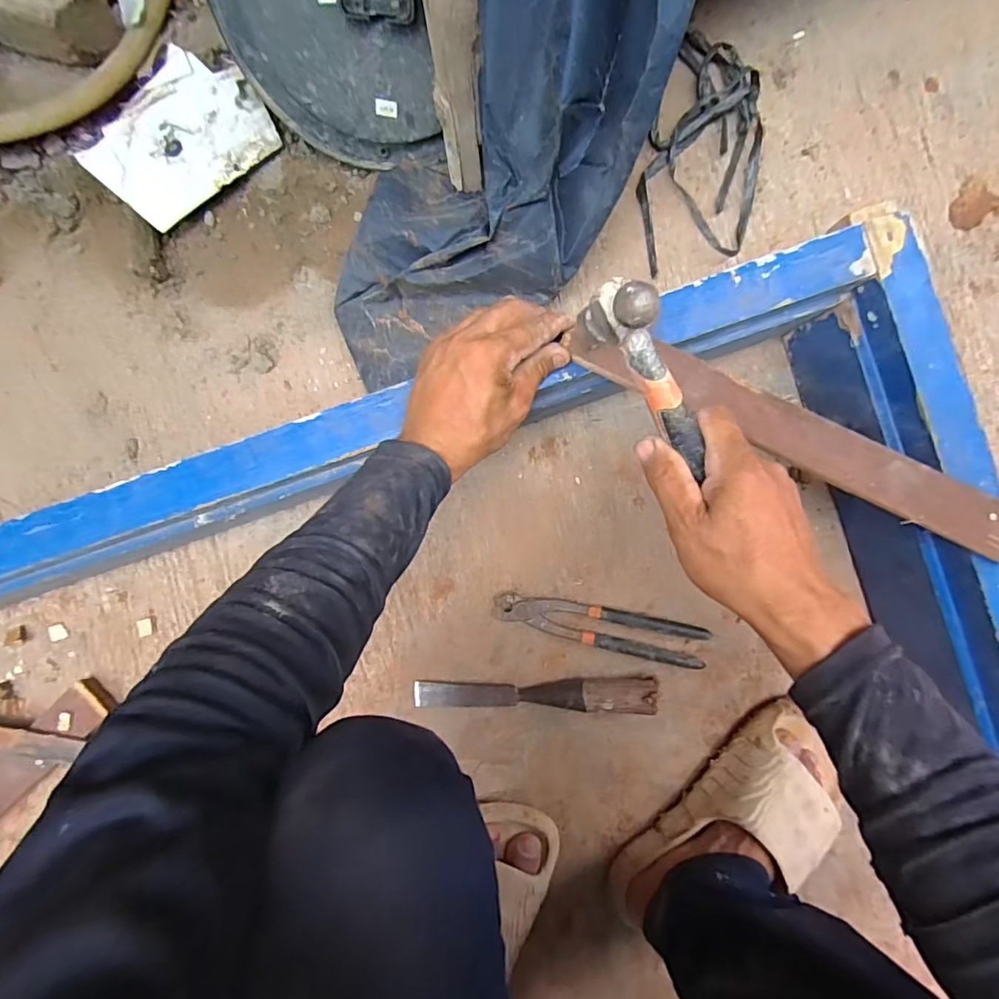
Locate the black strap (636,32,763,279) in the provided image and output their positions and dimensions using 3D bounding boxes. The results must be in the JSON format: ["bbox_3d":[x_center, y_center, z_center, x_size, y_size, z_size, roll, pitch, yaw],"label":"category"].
[{"bbox_3d":[0.206,-0.346,0.549,0.114,0.016,0.225,10,93,0],"label":"black strap"}]

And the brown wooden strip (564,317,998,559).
[{"bbox_3d":[0.229,-0.046,0.411,0.374,0.011,0.043,25,92,-1],"label":"brown wooden strip"}]

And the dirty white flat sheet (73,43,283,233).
[{"bbox_3d":[-0.306,-0.348,0.525,0.160,0.012,0.111,-46,106,1],"label":"dirty white flat sheet"}]

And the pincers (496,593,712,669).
[{"bbox_3d":[0.106,0.132,0.564,0.214,0.023,0.042,11,93,0],"label":"pincers"}]

